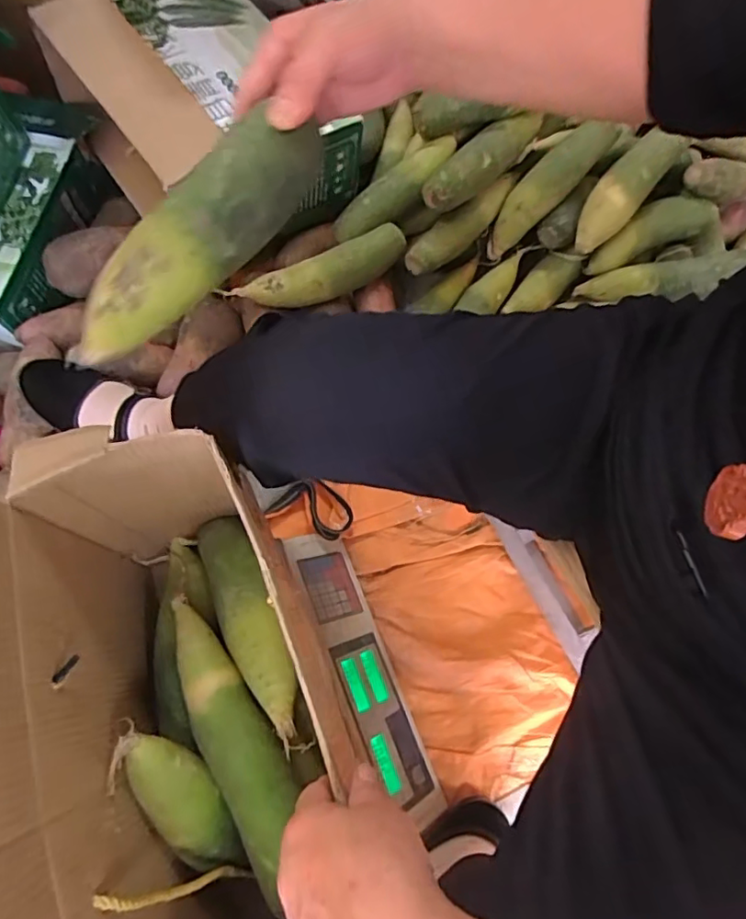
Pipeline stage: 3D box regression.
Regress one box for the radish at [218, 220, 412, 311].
[{"bbox_3d":[-0.070,-0.243,0.739,0.239,0.050,0.050,-26,74,-9],"label":"radish"}]

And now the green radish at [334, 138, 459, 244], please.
[{"bbox_3d":[0.031,-0.361,0.762,0.191,0.045,0.048,-38,76,5],"label":"green radish"}]

